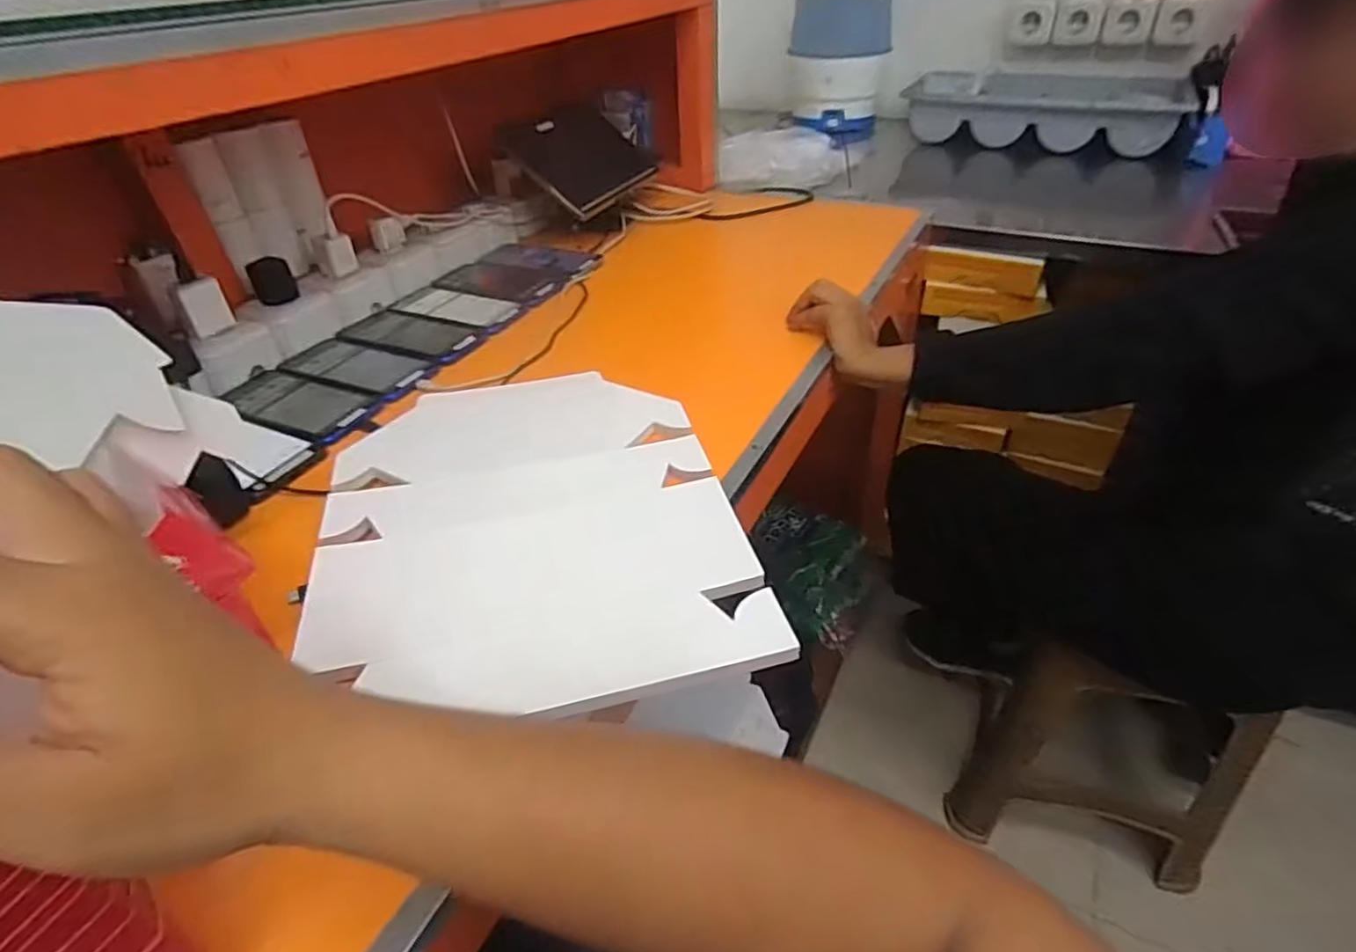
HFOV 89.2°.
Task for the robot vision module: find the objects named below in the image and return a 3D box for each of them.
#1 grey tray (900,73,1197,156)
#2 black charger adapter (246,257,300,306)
[{"bbox_3d":[0.716,-0.729,1.366,0.498,0.099,0.226,17,42,23],"label":"grey tray"},{"bbox_3d":[-0.436,-0.210,0.740,0.040,0.046,0.021,-26,44,-27],"label":"black charger adapter"}]

